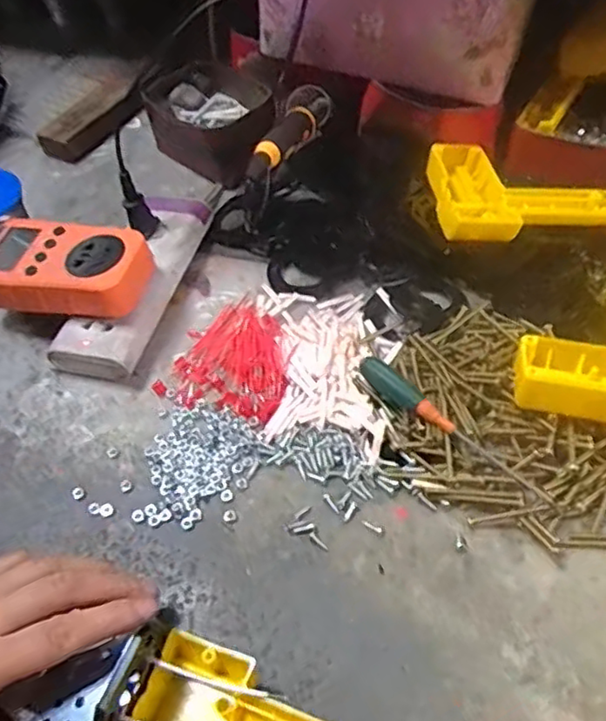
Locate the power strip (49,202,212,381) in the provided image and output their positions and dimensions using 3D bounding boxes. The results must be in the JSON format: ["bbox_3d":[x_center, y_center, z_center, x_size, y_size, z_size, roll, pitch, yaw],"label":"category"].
[{"bbox_3d":[-0.123,-0.064,0.493,0.056,0.033,0.178,13,55,13],"label":"power strip"}]

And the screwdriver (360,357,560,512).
[{"bbox_3d":[0.094,0.042,0.404,0.144,0.016,0.018,36,63,26],"label":"screwdriver"}]

